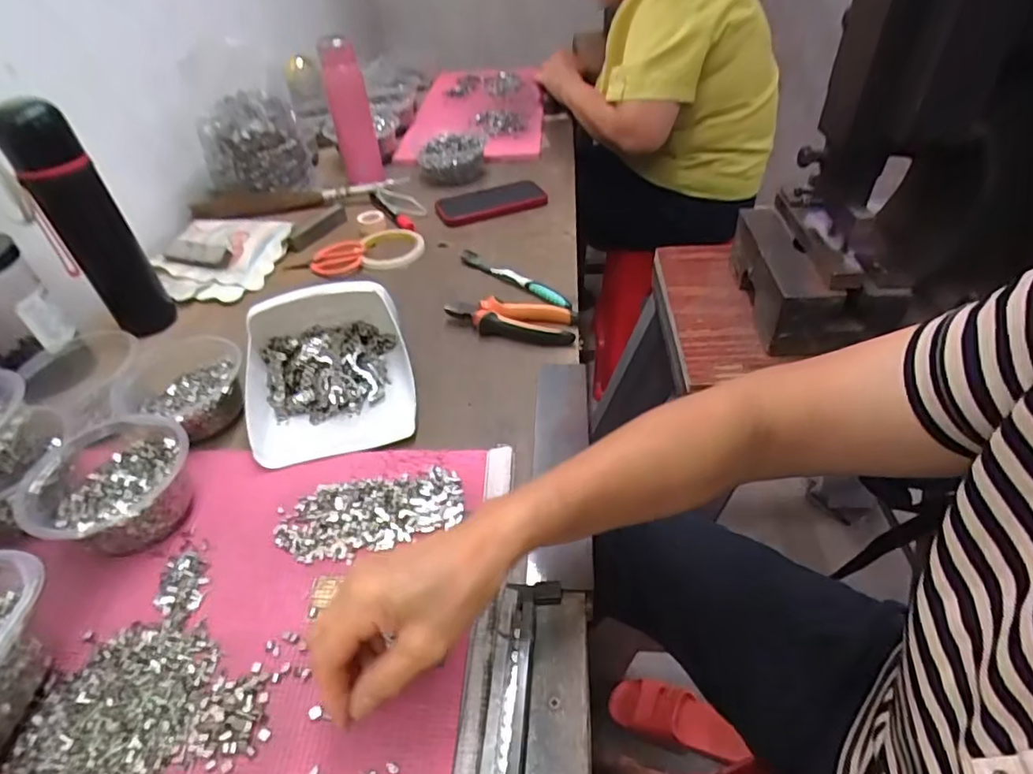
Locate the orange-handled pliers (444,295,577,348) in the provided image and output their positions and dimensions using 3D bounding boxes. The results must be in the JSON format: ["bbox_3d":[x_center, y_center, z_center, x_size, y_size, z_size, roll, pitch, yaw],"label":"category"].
[{"bbox_3d":[-0.006,-0.079,0.641,0.147,0.022,0.058,8,45,12],"label":"orange-handled pliers"}]

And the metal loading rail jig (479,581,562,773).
[{"bbox_3d":[-0.002,0.191,0.341,0.034,0.028,0.153,6,44,9],"label":"metal loading rail jig"}]

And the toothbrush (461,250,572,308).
[{"bbox_3d":[-0.004,-0.138,0.713,0.186,0.013,0.023,31,53,34],"label":"toothbrush"}]

